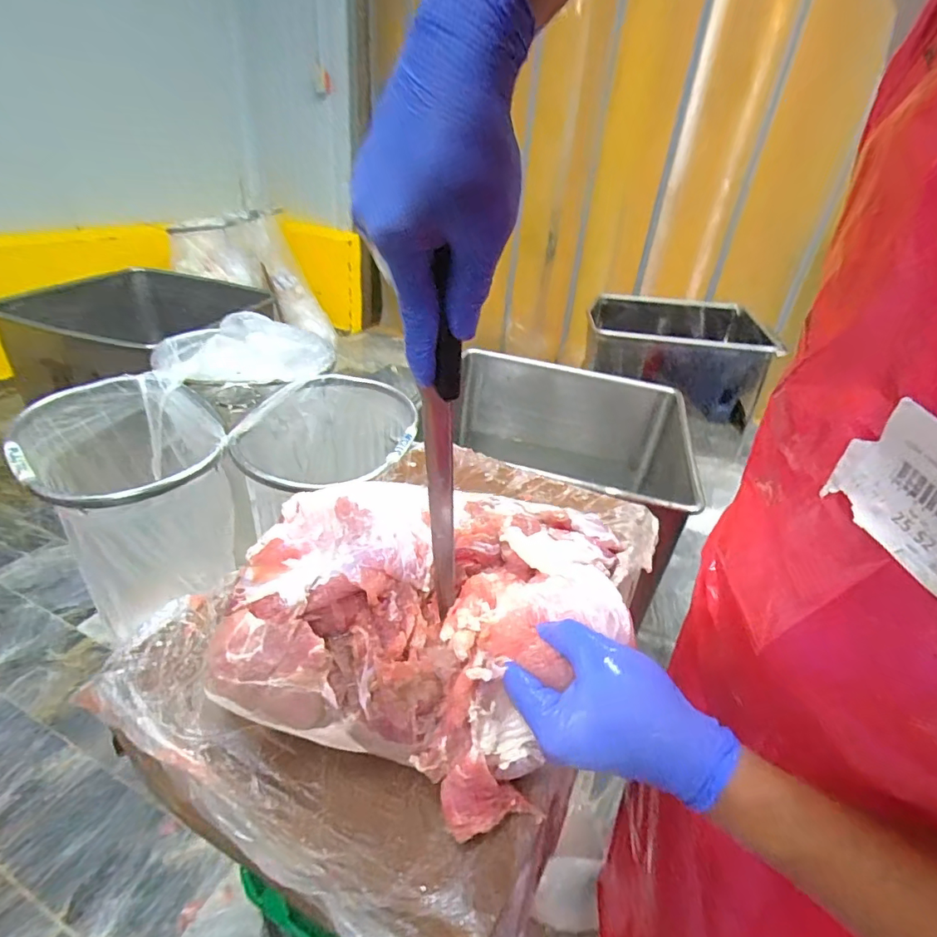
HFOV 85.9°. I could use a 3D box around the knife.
[{"bbox_3d":[-0.019,-0.005,0.347,0.024,0.263,0.021,1,31,-1],"label":"knife"}]

